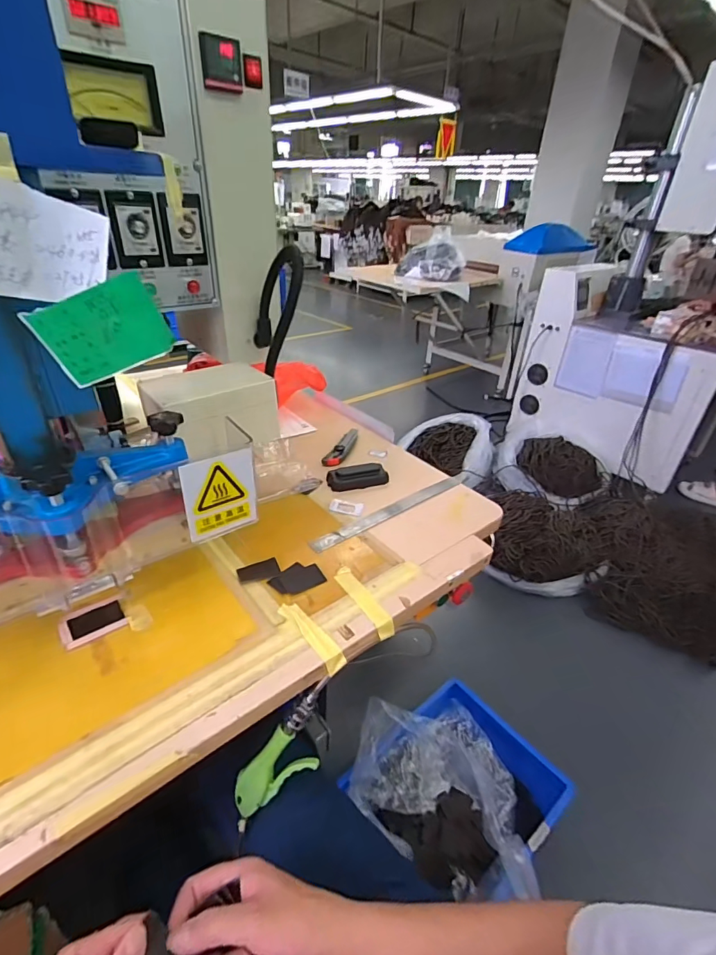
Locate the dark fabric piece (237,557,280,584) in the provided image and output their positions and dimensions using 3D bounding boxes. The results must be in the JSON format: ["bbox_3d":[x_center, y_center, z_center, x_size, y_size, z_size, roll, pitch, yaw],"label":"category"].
[{"bbox_3d":[-0.135,0.127,0.603,0.055,0.004,0.035,-13,36,-24],"label":"dark fabric piece"}]

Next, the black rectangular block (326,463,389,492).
[{"bbox_3d":[0.001,-0.004,0.804,0.110,0.025,0.038,-5,33,-13],"label":"black rectangular block"}]

